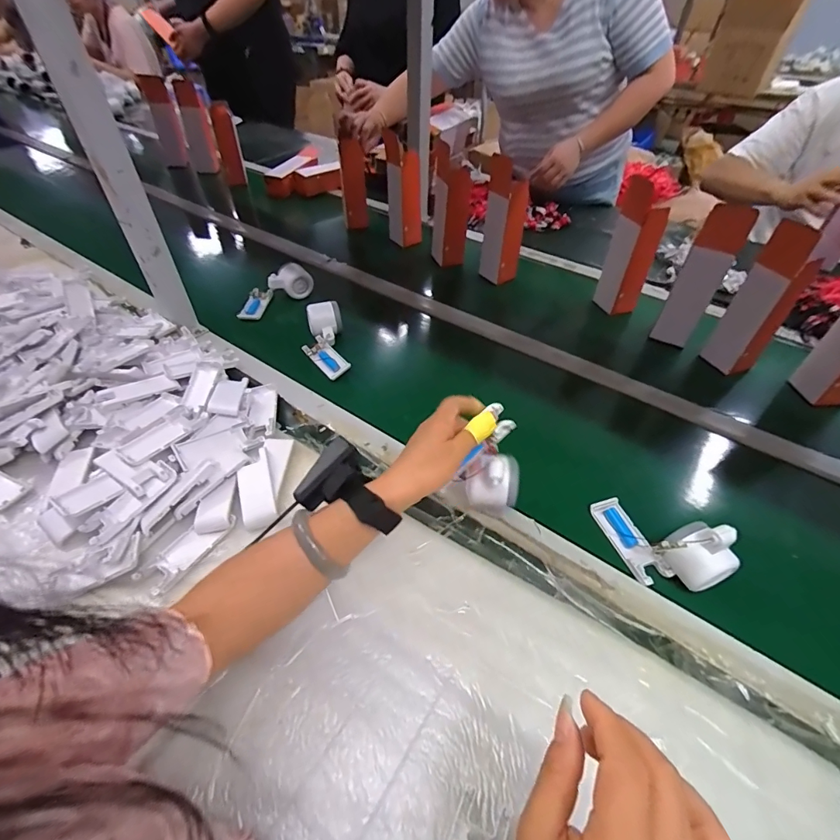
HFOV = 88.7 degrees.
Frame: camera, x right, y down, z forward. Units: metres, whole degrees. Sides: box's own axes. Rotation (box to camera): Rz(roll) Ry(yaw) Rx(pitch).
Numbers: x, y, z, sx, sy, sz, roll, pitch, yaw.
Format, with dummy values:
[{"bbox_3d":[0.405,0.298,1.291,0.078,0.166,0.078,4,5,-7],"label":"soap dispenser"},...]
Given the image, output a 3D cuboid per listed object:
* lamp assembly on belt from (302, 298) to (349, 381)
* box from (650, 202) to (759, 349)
[{"bbox_3d":[-0.165,-0.136,0.743,0.067,0.043,0.160,-8,59,-10],"label":"lamp assembly on belt"},{"bbox_3d":[0.465,-0.231,0.717,0.069,0.221,0.060,29,51,25],"label":"box"}]

